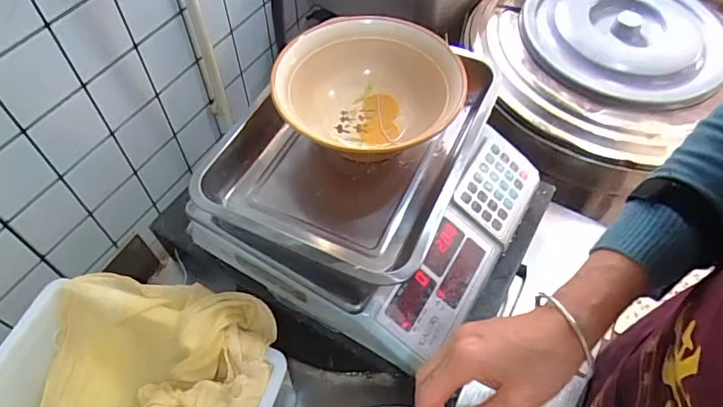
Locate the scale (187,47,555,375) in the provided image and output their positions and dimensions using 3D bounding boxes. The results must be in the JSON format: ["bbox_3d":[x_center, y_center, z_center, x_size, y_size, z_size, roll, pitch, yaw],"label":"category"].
[{"bbox_3d":[0.033,-0.023,0.619,0.376,0.153,0.357,29,60,17],"label":"scale"}]

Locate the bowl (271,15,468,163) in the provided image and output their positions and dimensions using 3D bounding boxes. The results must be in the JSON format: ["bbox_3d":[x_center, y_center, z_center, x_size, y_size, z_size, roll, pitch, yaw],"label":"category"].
[{"bbox_3d":[0.003,-0.130,0.576,0.198,0.085,0.193,1,56,-1],"label":"bowl"}]

